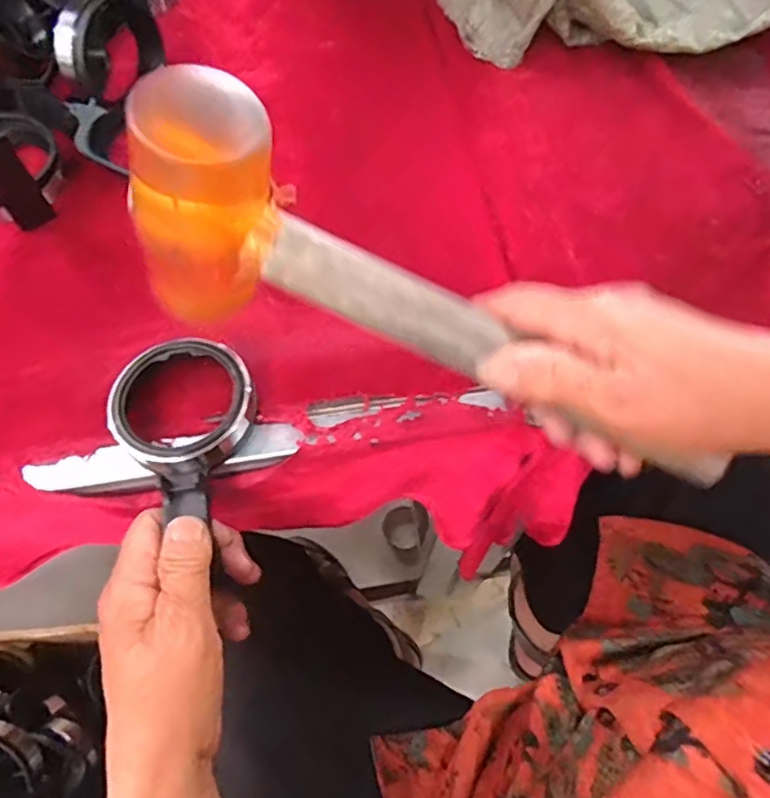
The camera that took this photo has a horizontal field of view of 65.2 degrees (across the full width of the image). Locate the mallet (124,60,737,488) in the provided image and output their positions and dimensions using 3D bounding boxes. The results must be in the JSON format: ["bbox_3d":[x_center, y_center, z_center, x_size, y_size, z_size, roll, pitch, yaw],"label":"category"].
[{"bbox_3d":[0.016,-0.035,0.275,0.273,0.088,0.074,31,66,-2],"label":"mallet"}]

